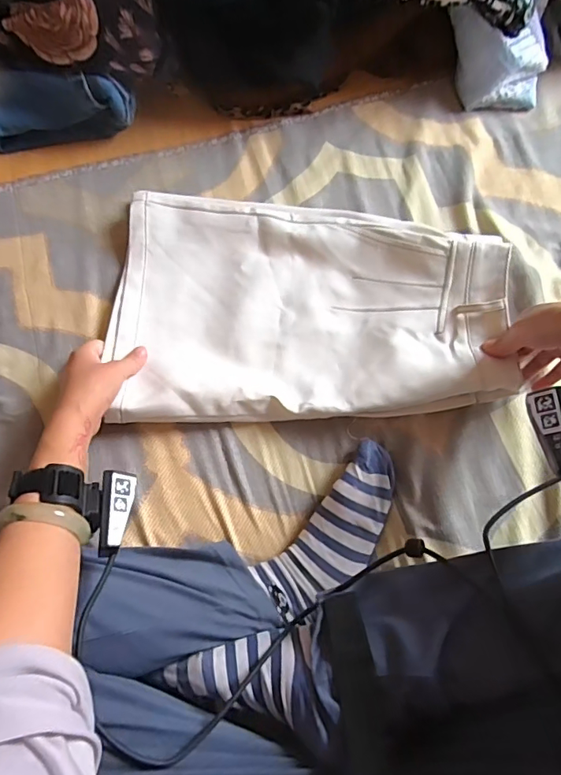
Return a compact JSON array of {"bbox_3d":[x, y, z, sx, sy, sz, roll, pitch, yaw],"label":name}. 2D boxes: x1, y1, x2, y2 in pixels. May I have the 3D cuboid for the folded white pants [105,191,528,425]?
[{"bbox_3d":[0.030,-0.095,0.562,0.433,0.054,0.275,3,71,0],"label":"folded white pants"}]

